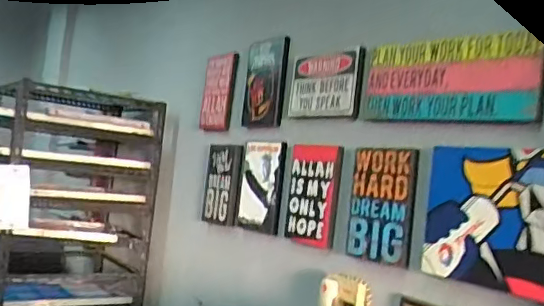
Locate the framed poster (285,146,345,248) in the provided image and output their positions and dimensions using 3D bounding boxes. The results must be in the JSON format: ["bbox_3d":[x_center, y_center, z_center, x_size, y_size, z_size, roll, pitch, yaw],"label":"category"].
[{"bbox_3d":[0.131,0.128,1.731,0.023,0.301,0.250,8,-2,-30],"label":"framed poster"}]

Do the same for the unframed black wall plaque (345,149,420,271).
[{"bbox_3d":[0.284,0.135,1.496,0.011,0.286,0.231,8,-2,-33],"label":"unframed black wall plaque"}]

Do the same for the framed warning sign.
[{"bbox_3d":[0.160,-0.210,1.755,0.022,0.213,0.335,8,-2,-31],"label":"framed warning sign"}]

